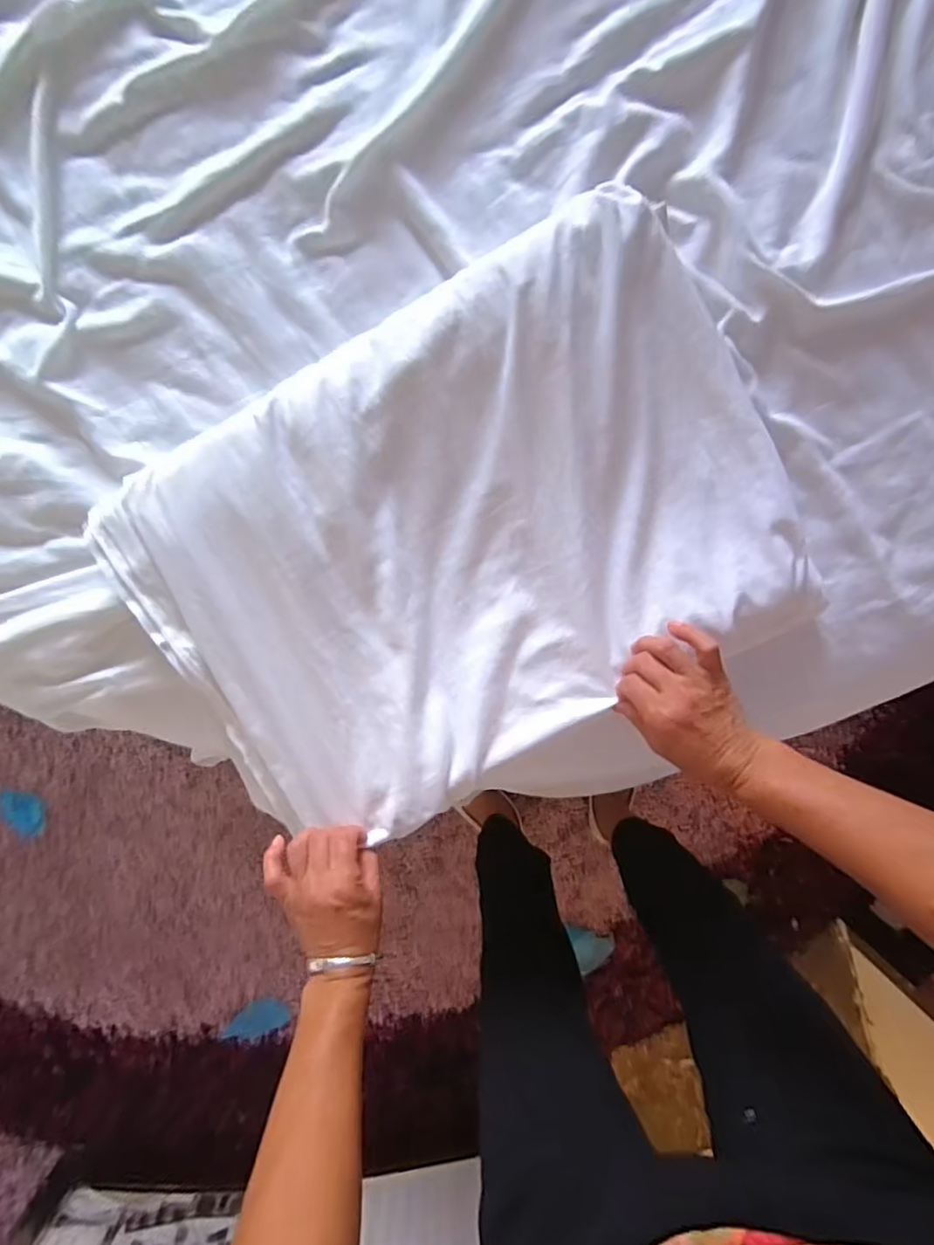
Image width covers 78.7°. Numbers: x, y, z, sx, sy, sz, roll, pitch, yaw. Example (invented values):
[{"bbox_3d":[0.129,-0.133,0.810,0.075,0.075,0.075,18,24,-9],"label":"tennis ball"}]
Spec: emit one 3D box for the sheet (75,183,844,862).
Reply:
[{"bbox_3d":[0.000,-0.049,0.508,0.560,0.044,0.445,-31,93,3],"label":"sheet"}]

